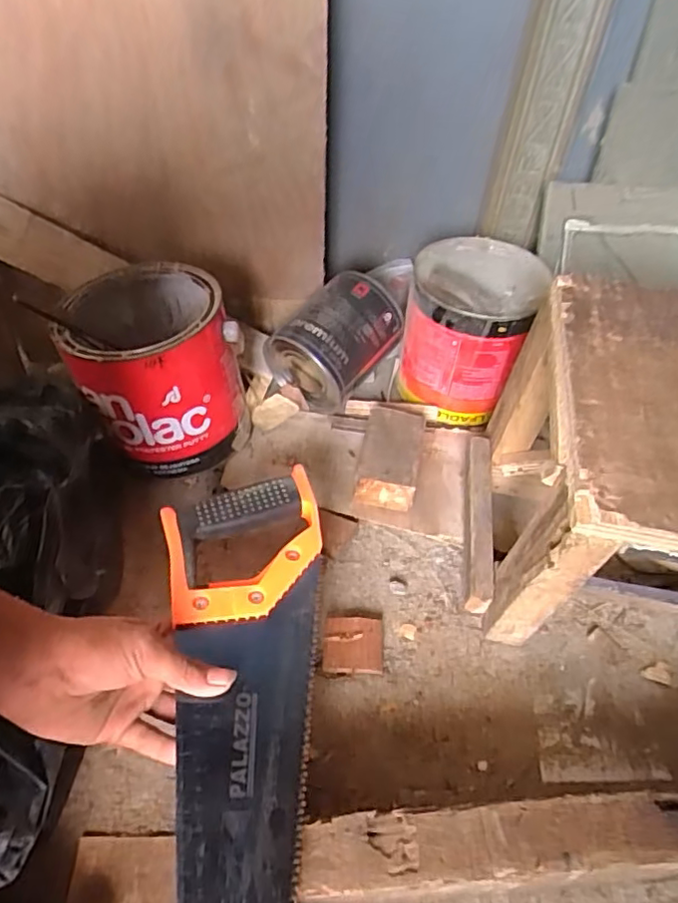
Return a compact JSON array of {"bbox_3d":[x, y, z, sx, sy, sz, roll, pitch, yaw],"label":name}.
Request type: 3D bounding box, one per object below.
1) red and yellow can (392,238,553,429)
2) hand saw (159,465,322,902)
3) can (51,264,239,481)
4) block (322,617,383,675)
[{"bbox_3d":[0.146,-0.138,0.692,0.144,0.153,0.156,20,47,14],"label":"red and yellow can"},{"bbox_3d":[-0.063,0.187,0.353,0.106,0.016,0.412,1,50,-5],"label":"hand saw"},{"bbox_3d":[-0.179,-0.082,0.586,0.151,0.152,0.148,-1,45,-7],"label":"can"},{"bbox_3d":[0.012,0.161,0.495,0.049,0.014,0.044,5,45,-1],"label":"block"}]

